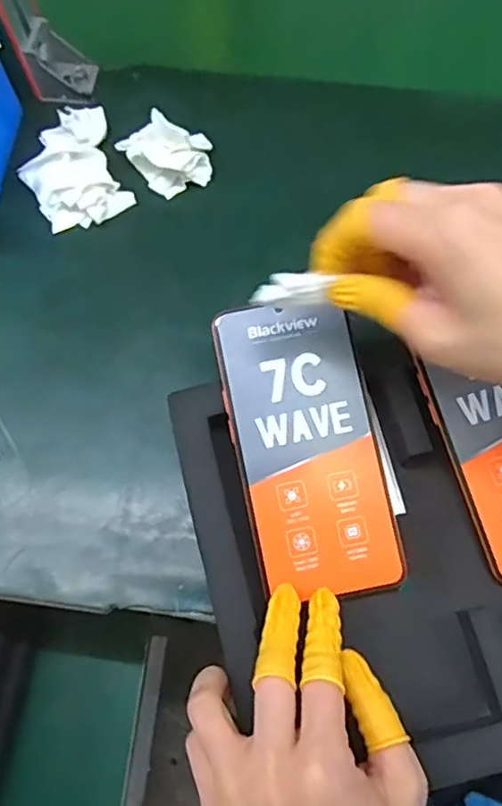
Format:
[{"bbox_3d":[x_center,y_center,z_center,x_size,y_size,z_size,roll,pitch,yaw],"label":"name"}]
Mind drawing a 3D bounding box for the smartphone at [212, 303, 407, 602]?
[{"bbox_3d":[0.031,0.022,0.334,0.076,0.007,0.158,-16,83,-3],"label":"smartphone"}]

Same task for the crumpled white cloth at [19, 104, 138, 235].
[{"bbox_3d":[-0.124,-0.162,0.432,0.065,0.022,0.084,-19,69,-7],"label":"crumpled white cloth"}]

